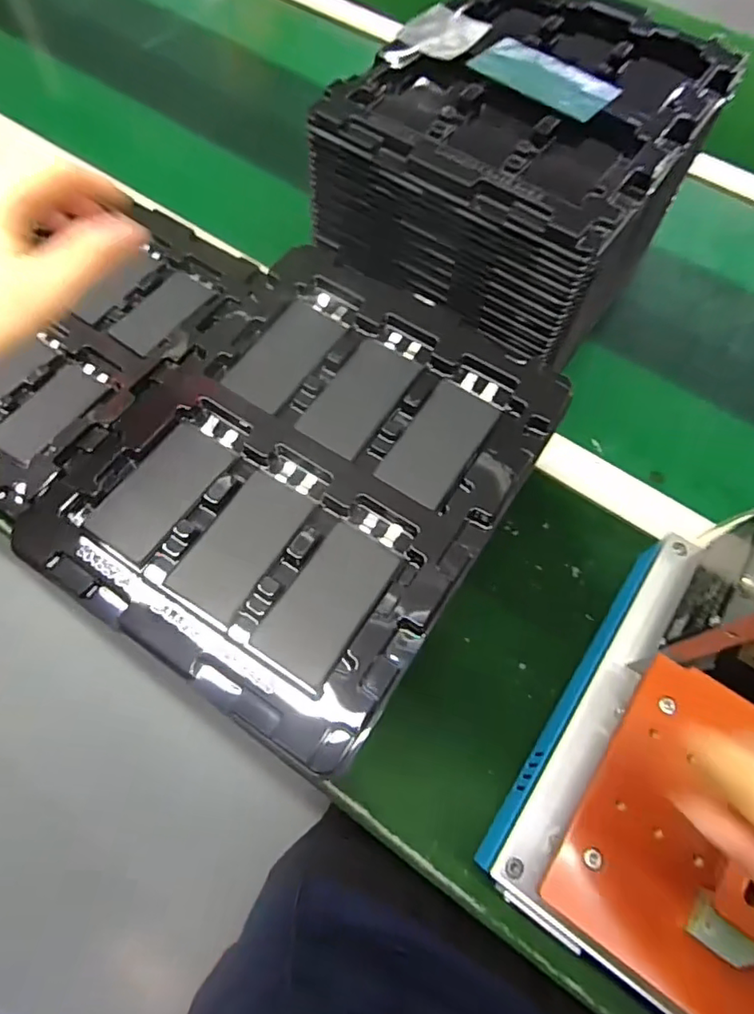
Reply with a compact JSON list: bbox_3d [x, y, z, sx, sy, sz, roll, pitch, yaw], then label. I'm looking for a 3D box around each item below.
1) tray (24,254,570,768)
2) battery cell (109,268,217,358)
[{"bbox_3d":[-0.039,-0.026,0.333,0.217,0.012,0.266,32,67,12],"label":"tray"},{"bbox_3d":[-0.178,-0.162,0.469,0.050,0.007,0.086,32,69,12],"label":"battery cell"}]

